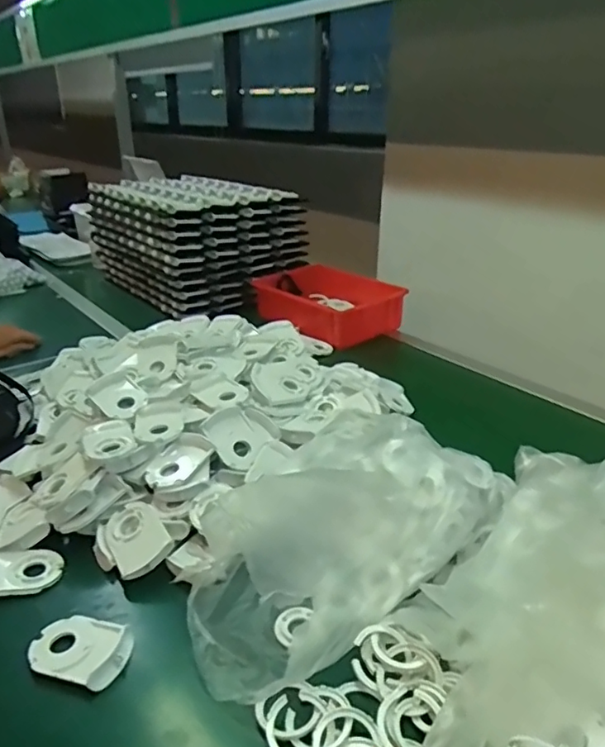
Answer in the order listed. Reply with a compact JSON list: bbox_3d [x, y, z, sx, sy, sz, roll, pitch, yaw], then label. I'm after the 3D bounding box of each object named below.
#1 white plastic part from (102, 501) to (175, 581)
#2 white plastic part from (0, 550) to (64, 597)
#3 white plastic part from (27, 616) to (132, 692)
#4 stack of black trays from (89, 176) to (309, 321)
[{"bbox_3d":[-0.172,0.169,0.577,0.058,0.016,0.082,-39,46,-16],"label":"white plastic part"},{"bbox_3d":[-0.286,0.195,0.560,0.083,0.017,0.055,-10,28,-19],"label":"white plastic part"},{"bbox_3d":[-0.190,0.235,0.481,0.083,0.021,0.058,9,27,17],"label":"white plastic part"},{"bbox_3d":[-0.289,-0.362,1.467,0.379,0.242,0.493,-19,32,-34],"label":"stack of black trays"}]

